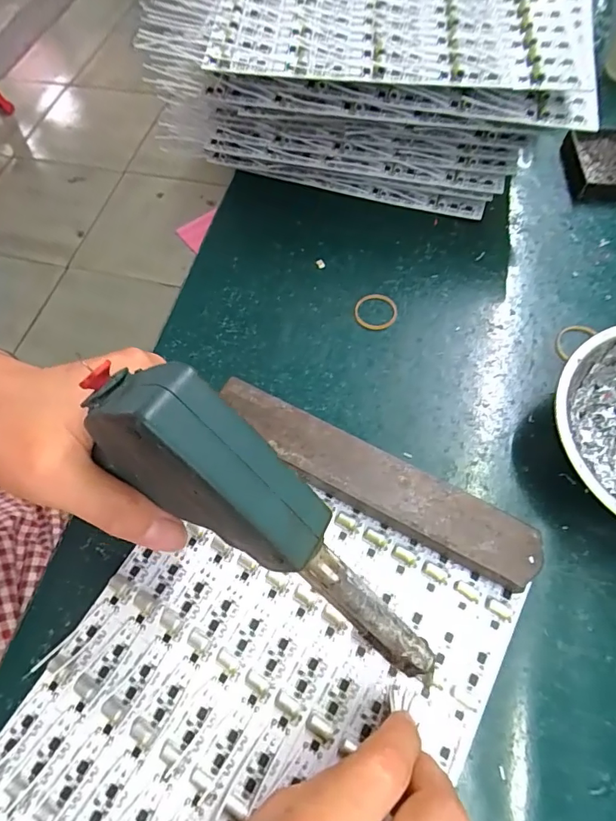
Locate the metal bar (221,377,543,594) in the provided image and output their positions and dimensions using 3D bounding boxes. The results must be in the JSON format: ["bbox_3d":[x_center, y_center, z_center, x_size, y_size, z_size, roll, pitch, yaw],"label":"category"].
[{"bbox_3d":[0.034,0.039,0.269,0.192,0.018,0.037,25,69,13],"label":"metal bar"}]

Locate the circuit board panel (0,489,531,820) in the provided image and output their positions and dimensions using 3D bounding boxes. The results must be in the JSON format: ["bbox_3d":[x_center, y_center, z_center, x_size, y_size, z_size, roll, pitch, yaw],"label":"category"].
[{"bbox_3d":[-0.023,0.139,0.233,0.192,0.008,0.206,28,70,14],"label":"circuit board panel"}]

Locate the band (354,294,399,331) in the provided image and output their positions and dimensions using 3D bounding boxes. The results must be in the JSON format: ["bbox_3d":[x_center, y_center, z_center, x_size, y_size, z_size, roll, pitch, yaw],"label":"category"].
[{"bbox_3d":[0.047,-0.070,0.329,0.030,0.004,0.028,14,67,9],"label":"band"}]

